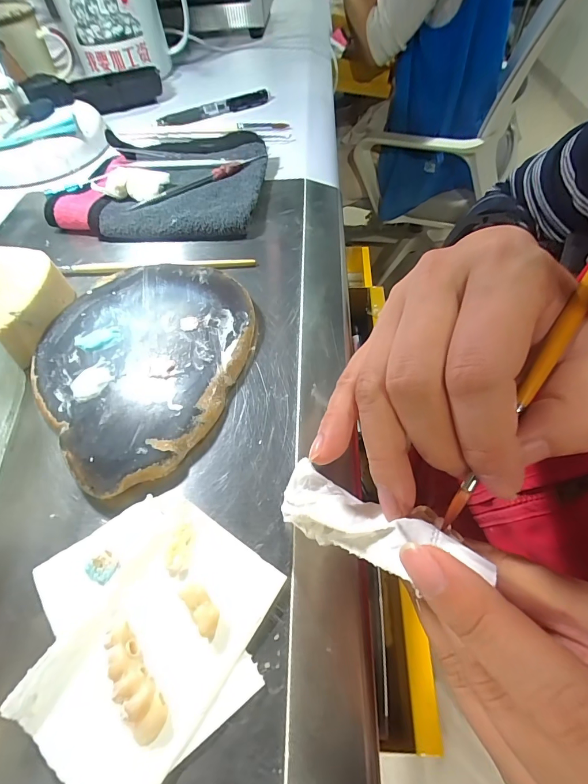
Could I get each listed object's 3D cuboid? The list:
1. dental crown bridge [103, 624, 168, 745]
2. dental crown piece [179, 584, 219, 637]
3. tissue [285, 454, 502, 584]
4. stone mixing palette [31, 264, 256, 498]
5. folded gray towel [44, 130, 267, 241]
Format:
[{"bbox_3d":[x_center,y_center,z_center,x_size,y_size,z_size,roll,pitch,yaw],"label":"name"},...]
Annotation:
[{"bbox_3d":[-0.059,0.104,0.135,0.012,0.008,0.038,-36,63,-19],"label":"dental crown bridge"},{"bbox_3d":[-0.036,0.085,0.147,0.009,0.008,0.020,-35,63,-18],"label":"dental crown piece"},{"bbox_3d":[0.027,0.050,0.145,0.088,0.013,0.027,9,52,47],"label":"tissue"},{"bbox_3d":[-0.092,-0.023,0.221,0.123,0.011,0.147,18,59,15],"label":"stone mixing palette"},{"bbox_3d":[-0.110,-0.189,0.329,0.164,0.022,0.152,4,58,4],"label":"folded gray towel"}]

